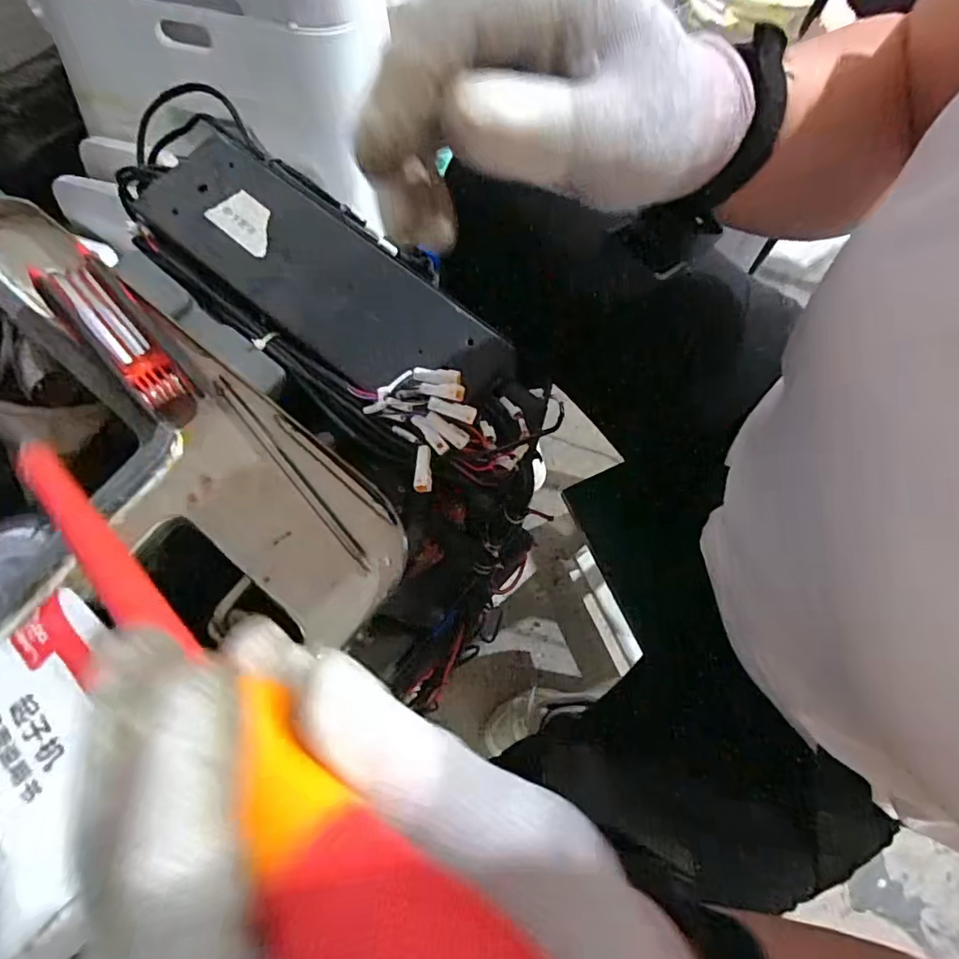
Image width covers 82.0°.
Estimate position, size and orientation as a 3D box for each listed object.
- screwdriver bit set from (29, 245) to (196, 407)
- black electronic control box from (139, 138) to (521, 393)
[{"bbox_3d":[-0.208,-0.089,0.316,0.031,0.021,0.110,-43,78,-9],"label":"screwdriver bit set"},{"bbox_3d":[-0.099,-0.129,0.367,0.278,0.041,0.096,38,79,10],"label":"black electronic control box"}]

